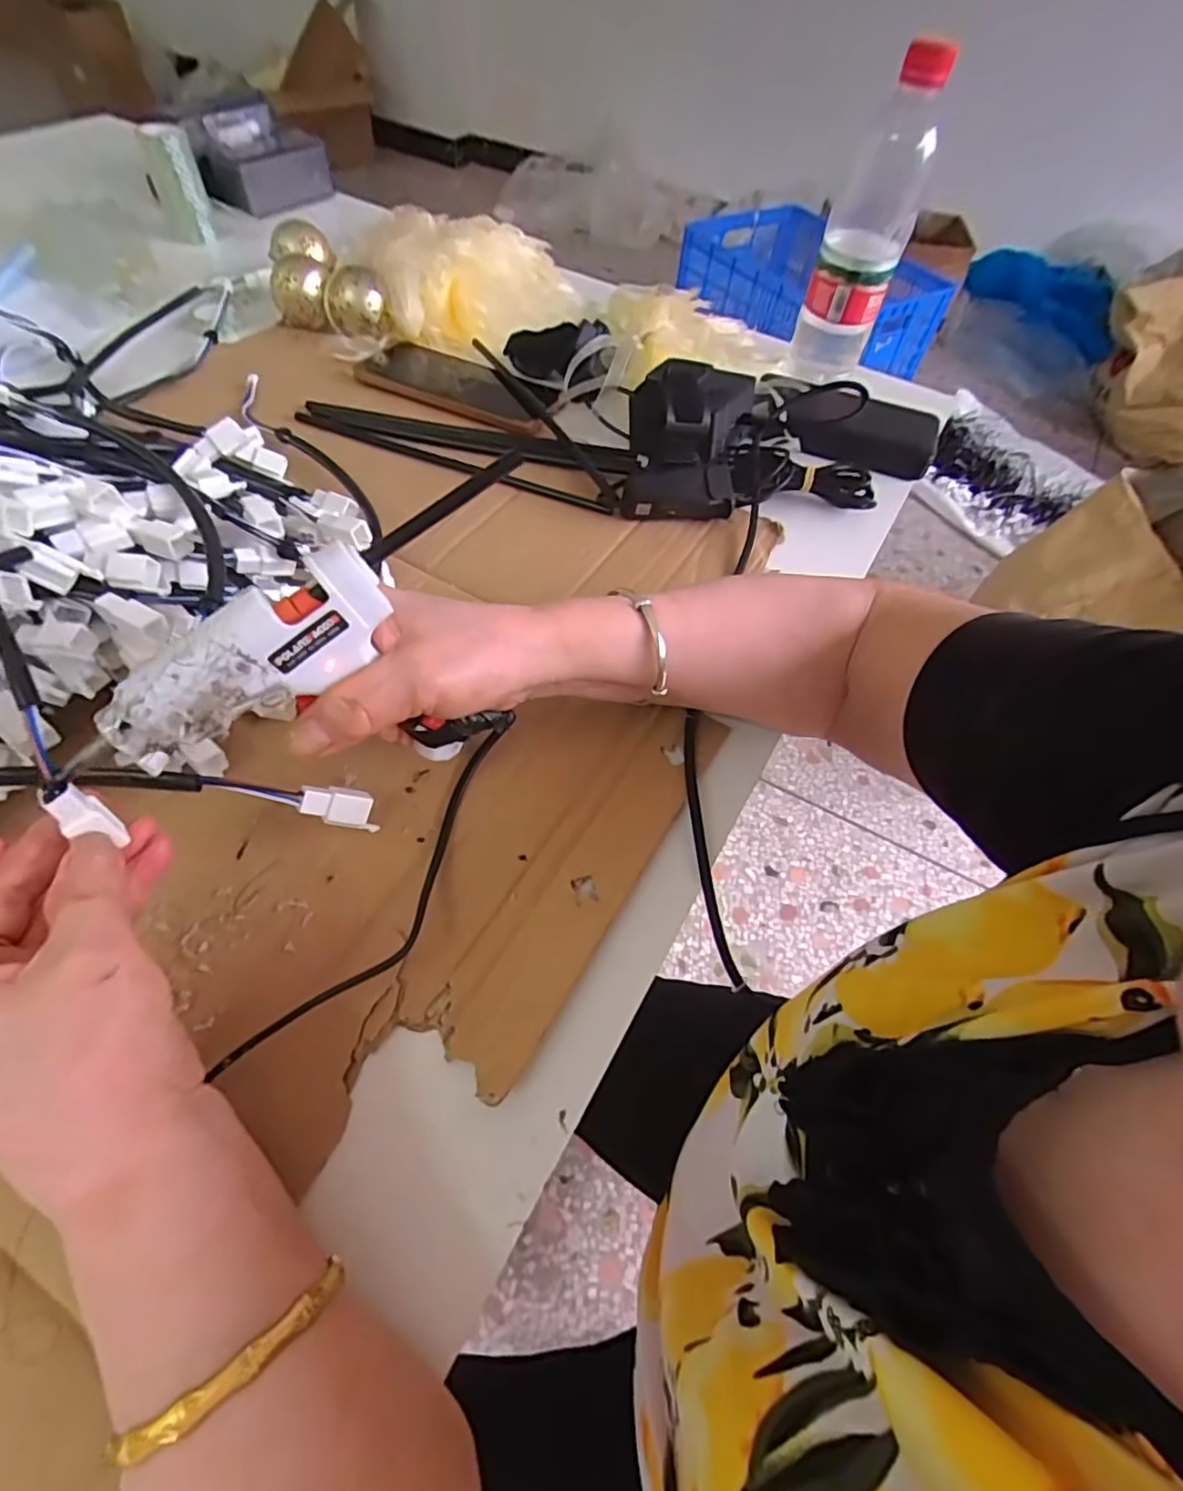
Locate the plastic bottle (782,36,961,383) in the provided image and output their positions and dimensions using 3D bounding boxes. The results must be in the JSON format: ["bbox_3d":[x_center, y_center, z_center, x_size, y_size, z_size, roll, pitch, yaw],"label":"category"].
[{"bbox_3d":[0.217,-0.409,0.483,0.061,0.180,0.061,17,57,6],"label":"plastic bottle"}]

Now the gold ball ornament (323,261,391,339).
[{"bbox_3d":[-0.209,-0.393,0.549,0.050,0.043,0.050,-21,61,-18],"label":"gold ball ornament"}]

